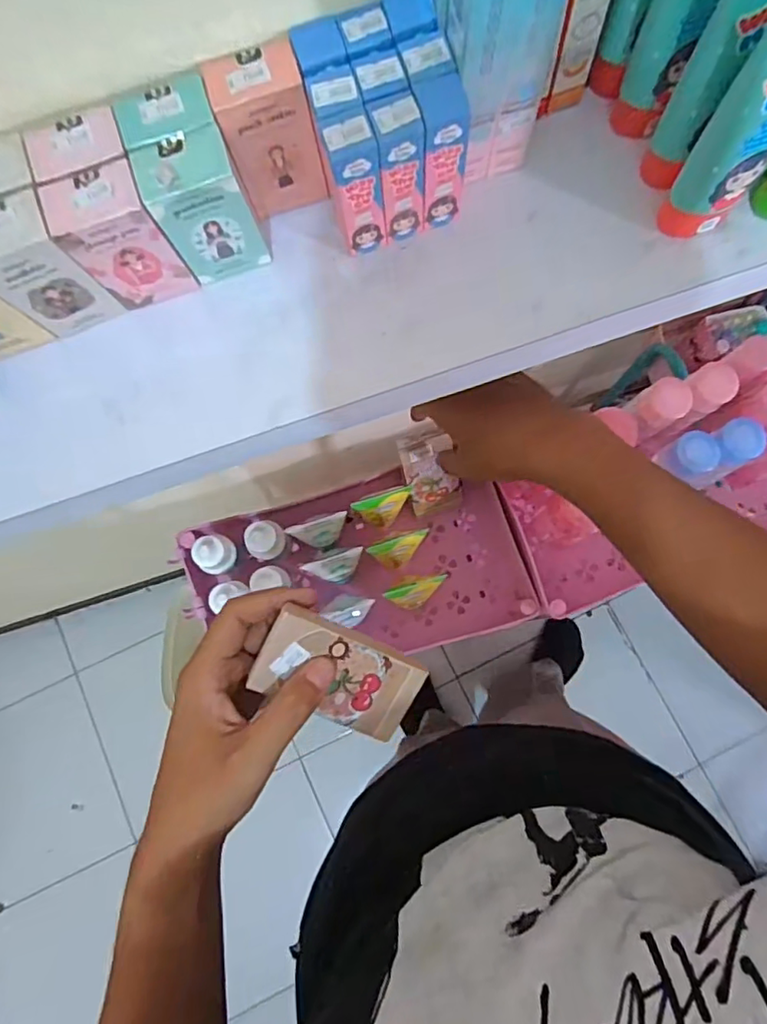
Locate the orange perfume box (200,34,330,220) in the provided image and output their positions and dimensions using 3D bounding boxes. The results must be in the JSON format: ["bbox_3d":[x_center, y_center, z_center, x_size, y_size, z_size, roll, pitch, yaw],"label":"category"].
[{"bbox_3d":[-0.062,-0.209,0.324,0.049,0.080,0.029,-15,78,-3],"label":"orange perfume box"}]

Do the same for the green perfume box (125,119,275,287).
[{"bbox_3d":[-0.098,-0.167,0.323,0.049,0.082,0.033,-20,78,-4],"label":"green perfume box"}]

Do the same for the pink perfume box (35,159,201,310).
[{"bbox_3d":[-0.142,-0.145,0.320,0.049,0.081,0.027,-24,78,-4],"label":"pink perfume box"}]

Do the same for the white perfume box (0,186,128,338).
[{"bbox_3d":[-0.187,-0.131,0.320,0.048,0.079,0.028,-18,78,-3],"label":"white perfume box"}]

